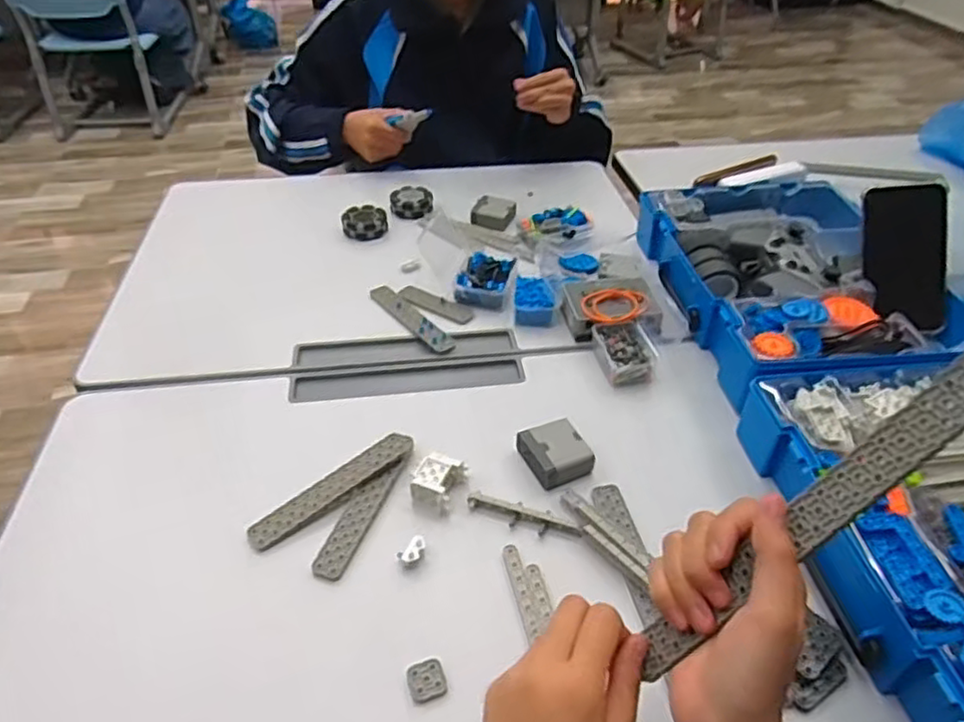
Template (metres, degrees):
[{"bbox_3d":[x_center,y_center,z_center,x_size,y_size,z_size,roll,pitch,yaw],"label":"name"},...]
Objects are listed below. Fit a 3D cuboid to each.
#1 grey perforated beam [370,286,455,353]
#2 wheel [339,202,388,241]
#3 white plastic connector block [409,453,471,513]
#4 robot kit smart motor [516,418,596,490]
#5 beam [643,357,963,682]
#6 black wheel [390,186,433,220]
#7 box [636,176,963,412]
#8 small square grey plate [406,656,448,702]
[{"bbox_3d":[-0.084,-0.051,0.791,0.026,0.007,0.147,-27,47,-28],"label":"grey perforated beam"},{"bbox_3d":[-0.164,-0.197,0.958,0.062,0.026,0.067,-8,41,-10],"label":"wheel"},{"bbox_3d":[-0.038,0.104,0.598,0.037,0.024,0.050,15,41,17],"label":"white plastic connector block"},{"bbox_3d":[0.068,0.085,0.622,0.053,0.024,0.060,-15,43,-17],"label":"robot kit smart motor"},{"bbox_3d":[0.162,0.081,0.339,0.005,0.240,0.028,22,27,-32],"label":"beam"},{"bbox_3d":[-0.103,-0.233,1.003,0.061,0.025,0.061,-4,40,-6],"label":"black wheel"},{"bbox_3d":[0.355,-0.097,0.797,0.271,0.065,0.391,-5,41,-7],"label":"box"},{"bbox_3d":[-0.038,0.223,0.477,0.025,0.004,0.025,-13,42,-15],"label":"small square grey plate"}]

